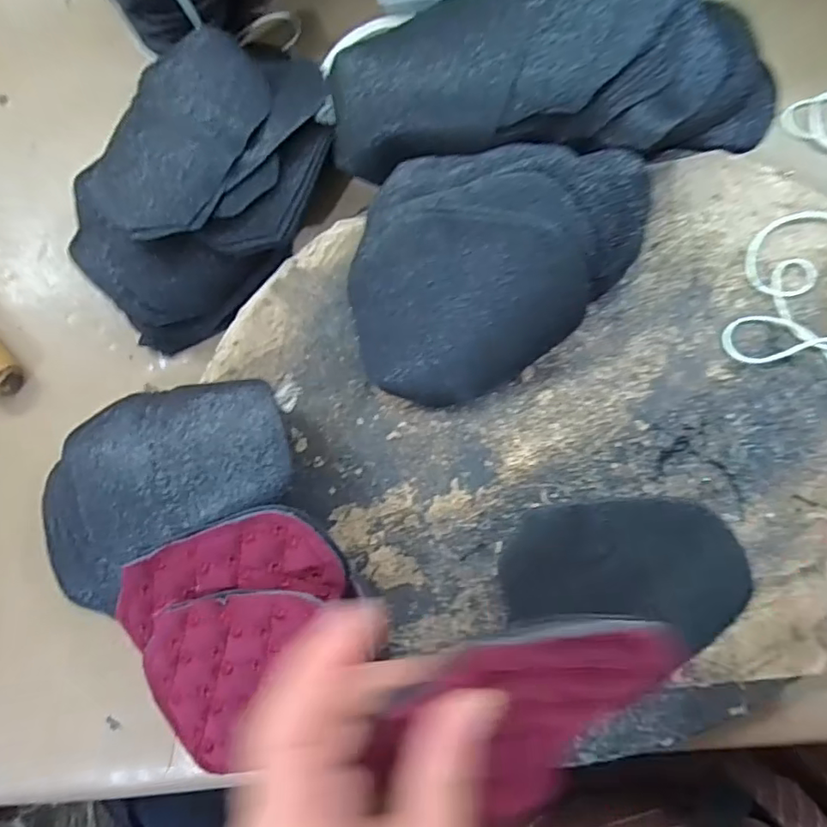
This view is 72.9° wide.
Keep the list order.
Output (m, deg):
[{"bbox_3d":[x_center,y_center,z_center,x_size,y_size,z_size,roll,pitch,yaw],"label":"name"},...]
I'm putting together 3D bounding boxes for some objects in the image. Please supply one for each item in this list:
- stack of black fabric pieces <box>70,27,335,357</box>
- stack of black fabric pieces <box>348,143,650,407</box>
[{"bbox_3d":[-0.116,-0.118,0.294,0.114,0.053,0.160,37,89,11],"label":"stack of black fabric pieces"},{"bbox_3d":[0.035,-0.060,0.258,0.123,0.048,0.110,8,84,9],"label":"stack of black fabric pieces"}]

